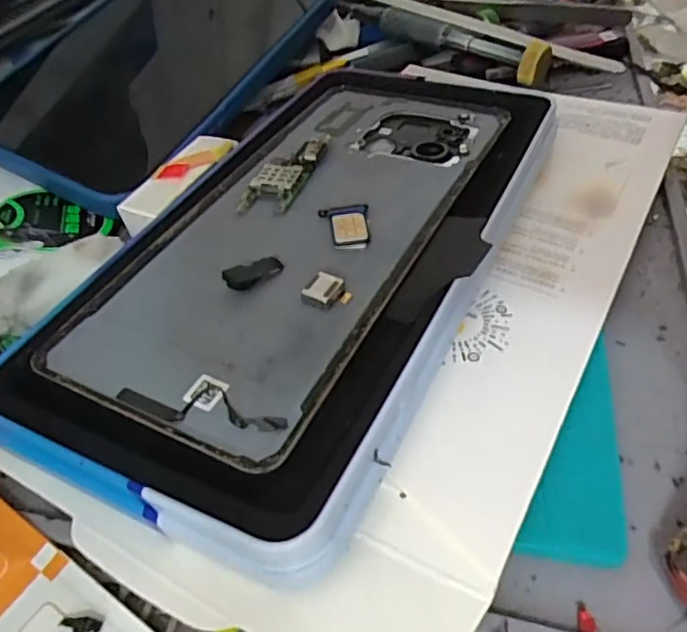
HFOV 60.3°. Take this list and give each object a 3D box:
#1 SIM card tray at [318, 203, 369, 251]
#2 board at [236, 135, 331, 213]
[{"bbox_3d":[0.001,-0.026,0.172,0.014,0.005,0.018,-9,46,-3],"label":"SIM card tray"},{"bbox_3d":[-0.018,-0.047,0.194,0.016,0.006,0.043,14,49,18],"label":"board"}]

